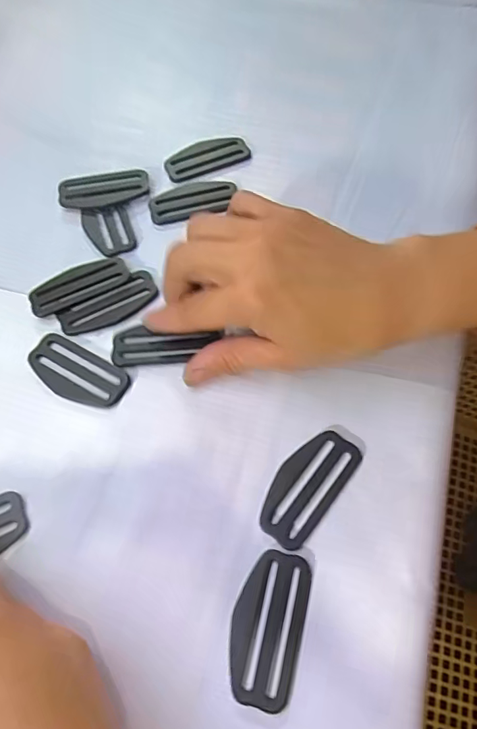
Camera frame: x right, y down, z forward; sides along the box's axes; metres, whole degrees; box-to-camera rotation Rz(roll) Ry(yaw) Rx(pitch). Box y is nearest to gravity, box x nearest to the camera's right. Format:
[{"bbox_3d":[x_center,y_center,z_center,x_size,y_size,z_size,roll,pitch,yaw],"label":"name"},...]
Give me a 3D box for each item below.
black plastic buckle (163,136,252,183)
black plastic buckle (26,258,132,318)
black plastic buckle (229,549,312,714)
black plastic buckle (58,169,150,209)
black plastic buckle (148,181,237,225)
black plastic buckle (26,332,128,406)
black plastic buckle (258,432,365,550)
[{"bbox_3d":[-0.023,-0.145,0.339,0.059,0.004,0.031,-24,65,-10],"label":"black plastic buckle"},{"bbox_3d":[-0.095,-0.049,0.289,0.058,0.005,0.027,-23,65,-9],"label":"black plastic buckle"},{"bbox_3d":[0.013,0.111,0.208,0.029,0.004,0.058,13,65,8],"label":"black plastic buckle"},{"bbox_3d":[-0.089,-0.115,0.323,0.059,0.007,0.025,-5,63,-1],"label":"black plastic buckle"},{"bbox_3d":[-0.031,-0.109,0.320,0.056,0.004,0.029,-10,64,-4],"label":"black plastic buckle"},{"bbox_3d":[-0.088,0.004,0.265,0.059,0.004,0.029,26,67,14],"label":"black plastic buckle"},{"bbox_3d":[0.033,0.057,0.233,0.028,0.004,0.059,35,70,17],"label":"black plastic buckle"}]

